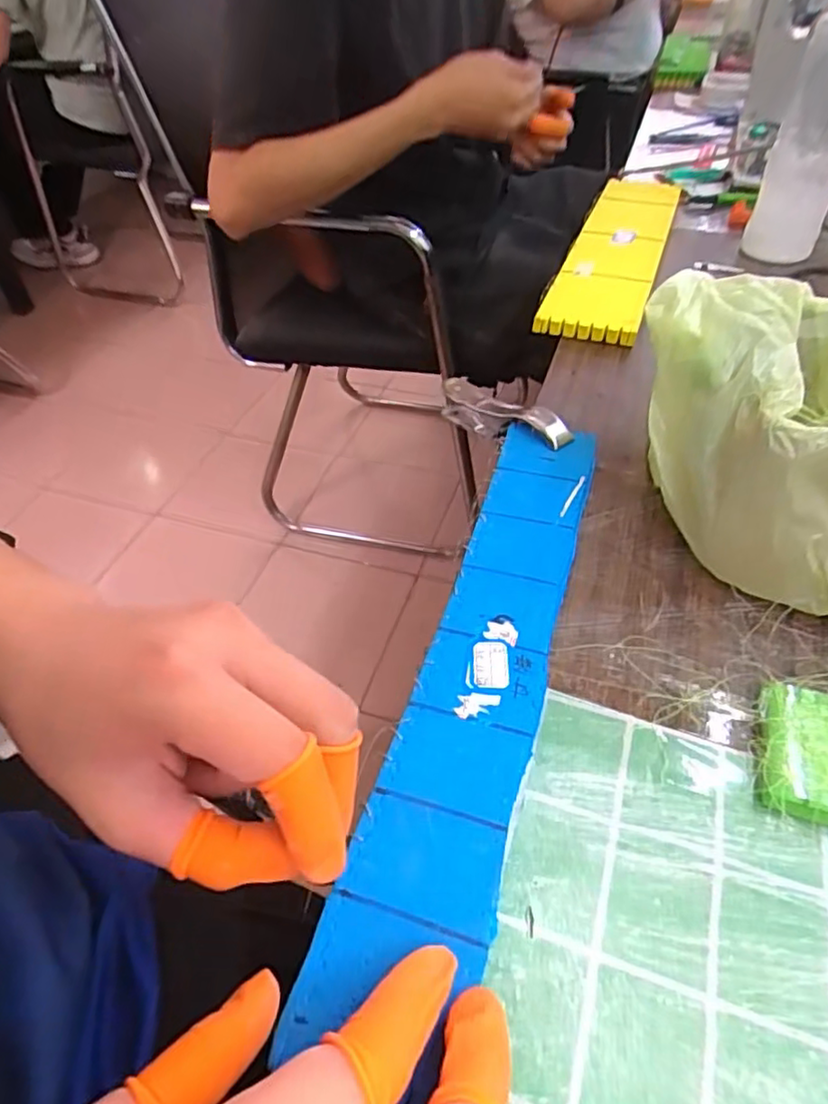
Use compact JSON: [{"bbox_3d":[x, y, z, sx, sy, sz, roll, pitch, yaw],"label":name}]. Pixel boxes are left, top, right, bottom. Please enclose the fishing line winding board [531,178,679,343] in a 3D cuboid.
[{"bbox_3d":[0.203,-0.306,0.621,0.082,0.018,0.373,15,49,16],"label":"fishing line winding board"}]

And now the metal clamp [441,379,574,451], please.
[{"bbox_3d":[0.060,-0.093,0.435,0.019,0.035,0.113,-34,40,-26],"label":"metal clamp"}]

